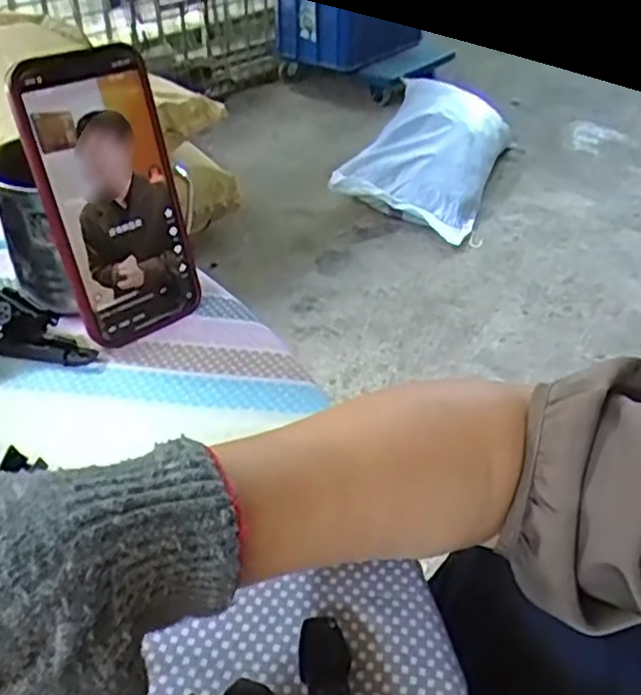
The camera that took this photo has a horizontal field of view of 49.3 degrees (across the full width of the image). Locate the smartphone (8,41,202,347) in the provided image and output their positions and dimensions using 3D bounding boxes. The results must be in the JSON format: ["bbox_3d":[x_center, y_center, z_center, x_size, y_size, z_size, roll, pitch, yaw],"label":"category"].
[{"bbox_3d":[-0.114,-0.083,0.393,0.075,0.156,0.009,-27,30,-32],"label":"smartphone"}]

